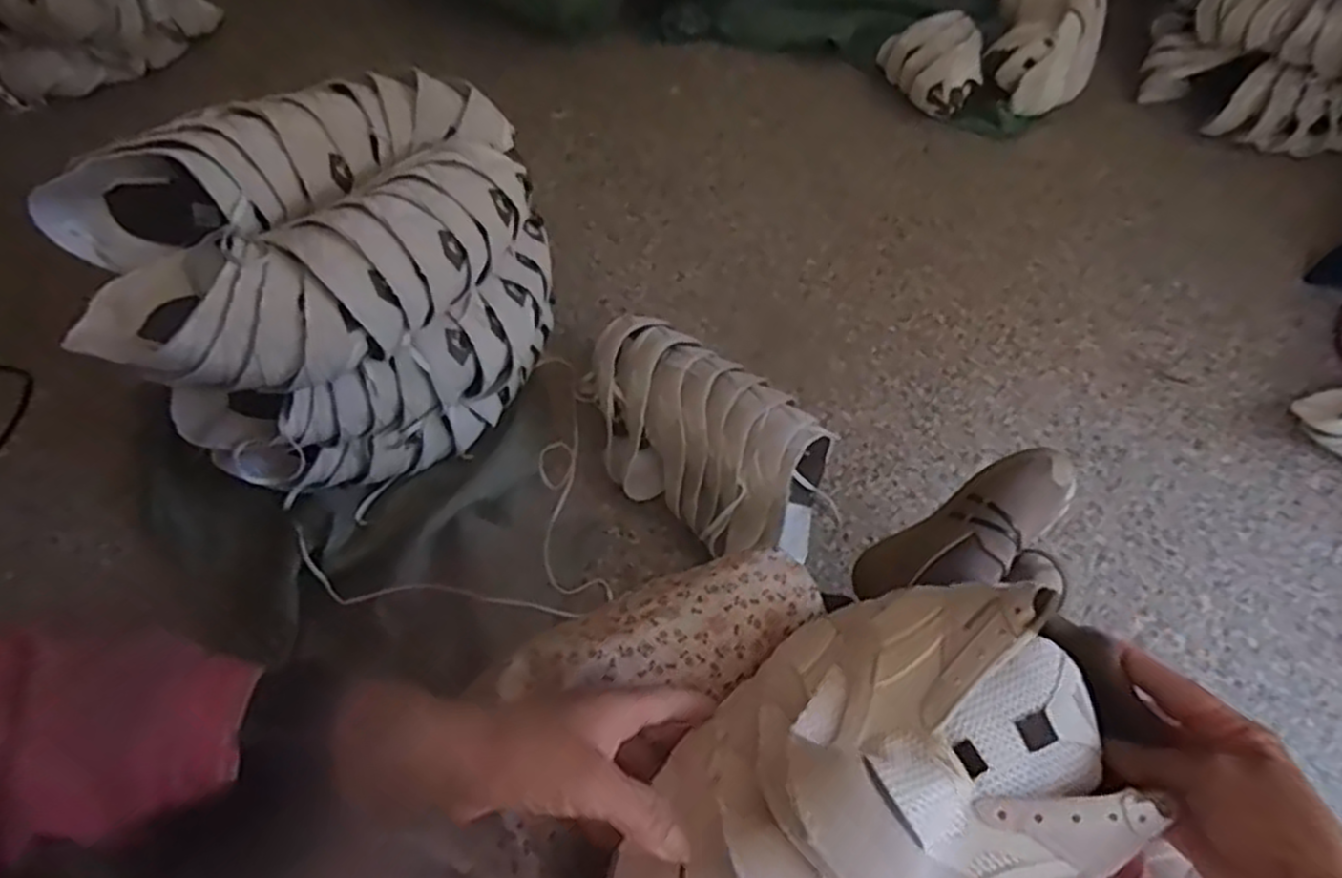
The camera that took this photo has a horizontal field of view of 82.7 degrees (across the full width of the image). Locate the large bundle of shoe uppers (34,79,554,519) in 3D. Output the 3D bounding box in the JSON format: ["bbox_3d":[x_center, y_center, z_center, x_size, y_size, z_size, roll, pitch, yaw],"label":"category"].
[{"bbox_3d":[-0.375,-0.174,0.891,0.473,0.334,0.317,-33,63,-19],"label":"large bundle of shoe uppers"}]

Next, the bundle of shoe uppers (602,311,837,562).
[{"bbox_3d":[0.033,0.002,0.960,0.359,0.146,0.197,37,65,21],"label":"bundle of shoe uppers"}]

